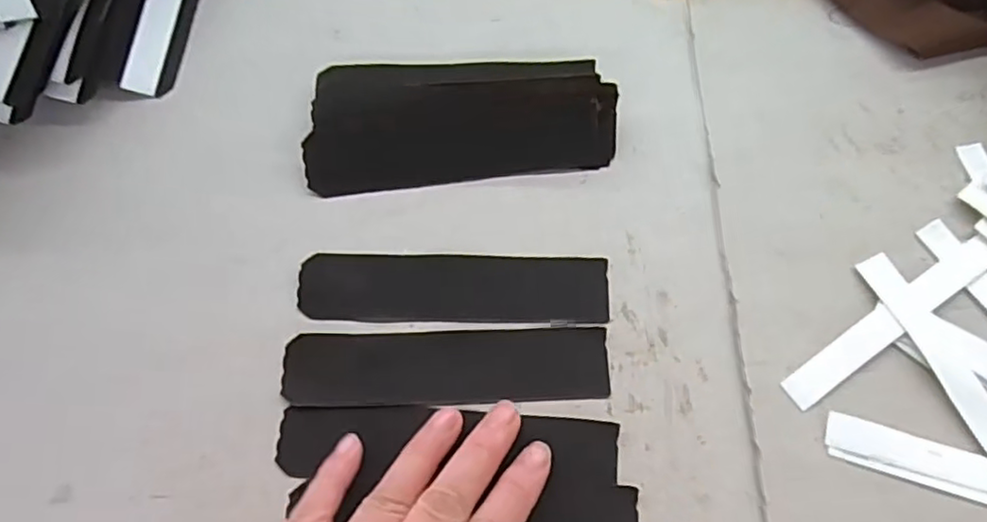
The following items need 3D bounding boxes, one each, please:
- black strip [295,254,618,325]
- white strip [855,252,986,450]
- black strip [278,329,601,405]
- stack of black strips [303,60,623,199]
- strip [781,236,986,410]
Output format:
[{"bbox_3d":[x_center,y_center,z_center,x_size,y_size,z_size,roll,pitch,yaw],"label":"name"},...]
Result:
[{"bbox_3d":[-0.017,0.012,0.302,0.139,0.004,0.032,1,68,-2],"label":"black strip"},{"bbox_3d":[0.209,0.058,0.290,0.015,0.005,0.139,-22,71,-11],"label":"white strip"},{"bbox_3d":[-0.019,0.047,0.291,0.140,0.004,0.031,-1,76,-6],"label":"black strip"},{"bbox_3d":[-0.015,-0.070,0.322,0.148,0.027,0.052,-6,69,-5],"label":"stack of black strips"},{"bbox_3d":[0.187,0.026,0.303,0.132,0.004,0.016,-32,73,-14],"label":"strip"}]

